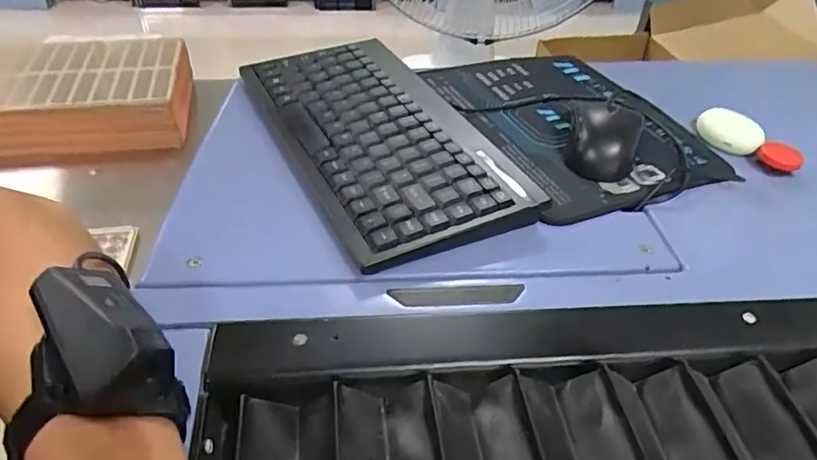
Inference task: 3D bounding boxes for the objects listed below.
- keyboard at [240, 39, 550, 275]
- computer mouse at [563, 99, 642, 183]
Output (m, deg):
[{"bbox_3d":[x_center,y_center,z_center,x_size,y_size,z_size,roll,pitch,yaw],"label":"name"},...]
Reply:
[{"bbox_3d":[-0.027,-0.080,0.467,0.146,0.037,0.281,-16,45,-22],"label":"keyboard"},{"bbox_3d":[0.169,-0.085,0.483,0.057,0.036,0.101,15,42,12],"label":"computer mouse"}]

